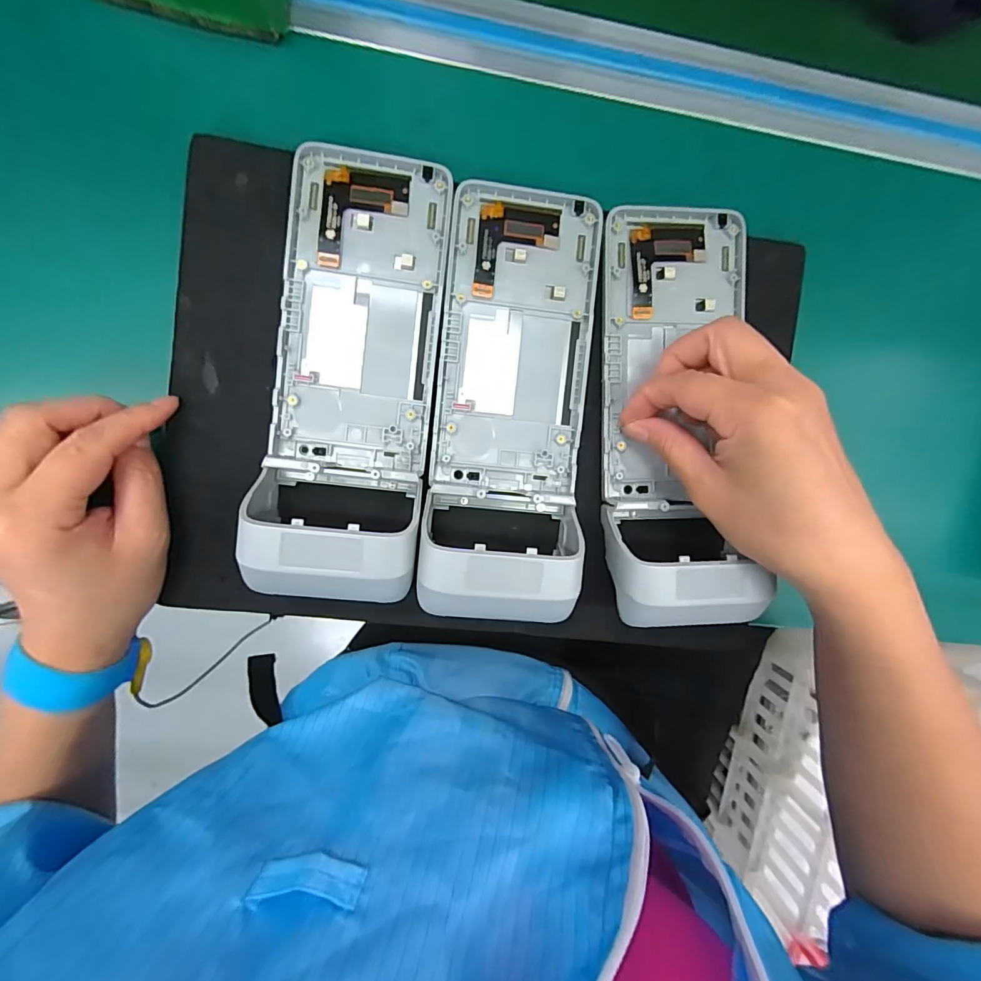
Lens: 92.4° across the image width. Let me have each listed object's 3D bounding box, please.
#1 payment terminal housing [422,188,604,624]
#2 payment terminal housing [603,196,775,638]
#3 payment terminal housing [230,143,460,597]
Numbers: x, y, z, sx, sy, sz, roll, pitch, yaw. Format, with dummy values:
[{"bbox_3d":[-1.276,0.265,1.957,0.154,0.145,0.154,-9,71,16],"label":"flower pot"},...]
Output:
[{"bbox_3d":[0.016,-0.048,0.244,0.087,0.054,0.229,5,95,-6],"label":"payment terminal housing"},{"bbox_3d":[0.101,-0.044,0.267,0.080,0.052,0.228,3,84,-8],"label":"payment terminal housing"},{"bbox_3d":[-0.069,-0.063,0.237,0.081,0.057,0.223,7,95,-6],"label":"payment terminal housing"}]

